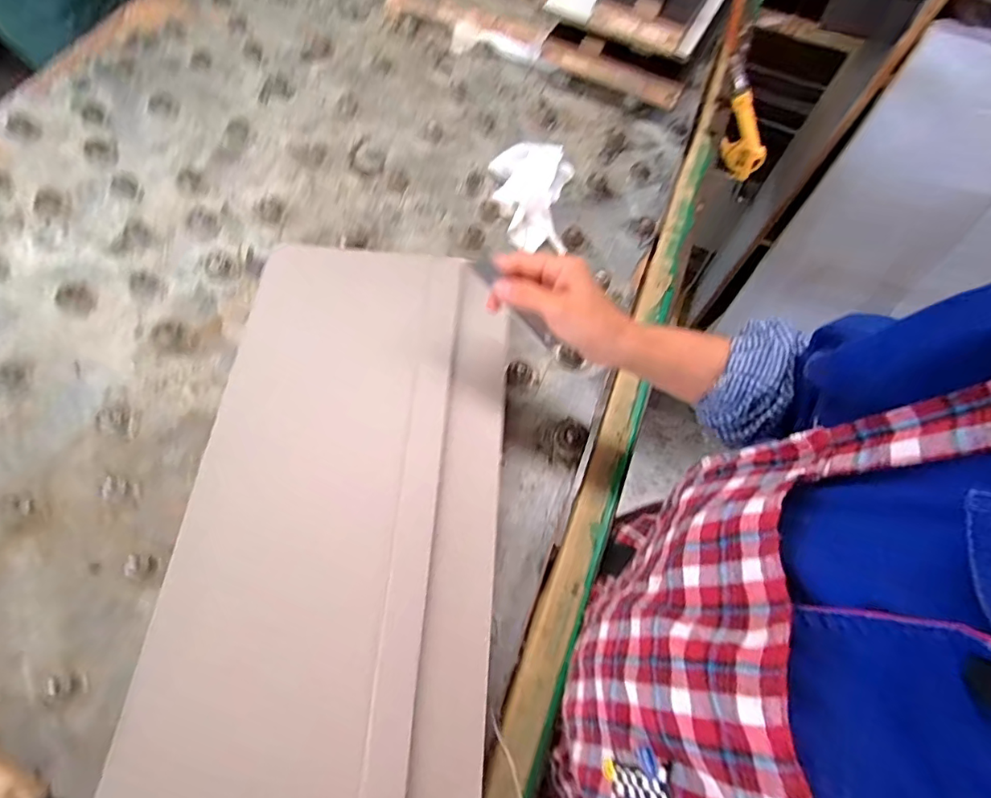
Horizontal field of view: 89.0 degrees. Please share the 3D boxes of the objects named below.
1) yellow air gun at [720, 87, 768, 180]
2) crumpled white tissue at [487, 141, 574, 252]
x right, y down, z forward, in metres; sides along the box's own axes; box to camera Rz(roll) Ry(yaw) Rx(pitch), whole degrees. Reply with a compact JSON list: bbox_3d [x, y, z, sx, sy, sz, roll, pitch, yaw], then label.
[{"bbox_3d":[0.395,-0.419,0.799,0.068,0.148,0.029,9,62,26],"label":"yellow air gun"},{"bbox_3d":[0.045,-0.257,0.632,0.097,0.027,0.158,5,64,-1],"label":"crumpled white tissue"}]

